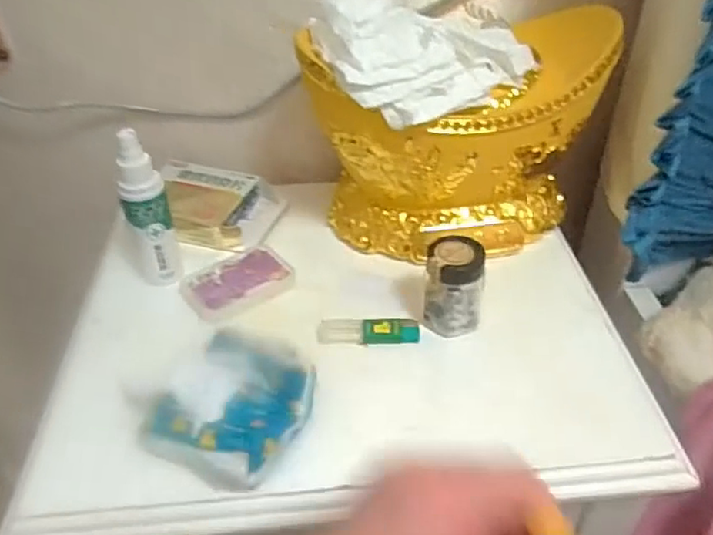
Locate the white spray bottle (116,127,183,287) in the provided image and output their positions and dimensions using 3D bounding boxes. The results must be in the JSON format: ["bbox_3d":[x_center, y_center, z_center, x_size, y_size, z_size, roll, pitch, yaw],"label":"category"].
[{"bbox_3d":[-0.180,-0.048,0.533,0.036,0.137,0.037,-15,42,-15],"label":"white spray bottle"}]

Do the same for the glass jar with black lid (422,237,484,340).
[{"bbox_3d":[0.079,0.012,0.508,0.050,0.068,0.048,5,41,8],"label":"glass jar with black lid"}]

